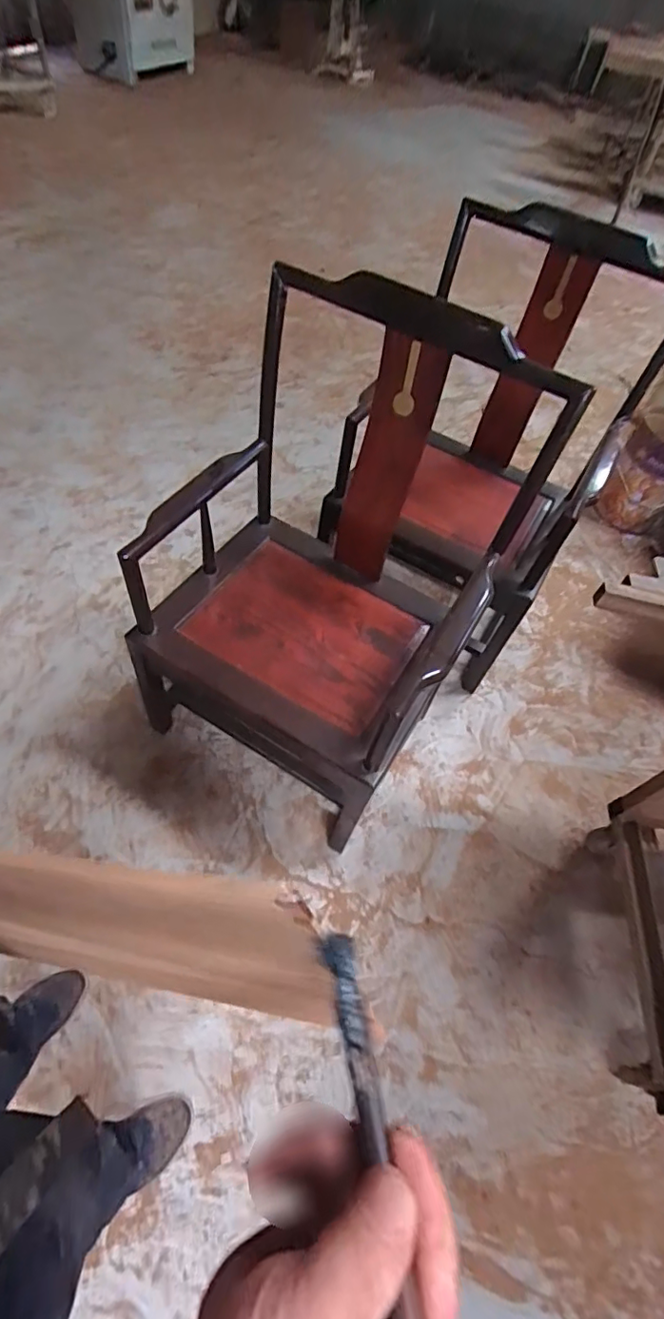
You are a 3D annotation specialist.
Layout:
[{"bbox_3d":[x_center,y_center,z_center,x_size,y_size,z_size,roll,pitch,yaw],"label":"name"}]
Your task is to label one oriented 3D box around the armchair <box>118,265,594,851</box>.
[{"bbox_3d":[-0.033,-0.145,1.118,0.617,0.905,0.554,30,59,14],"label":"armchair"}]

